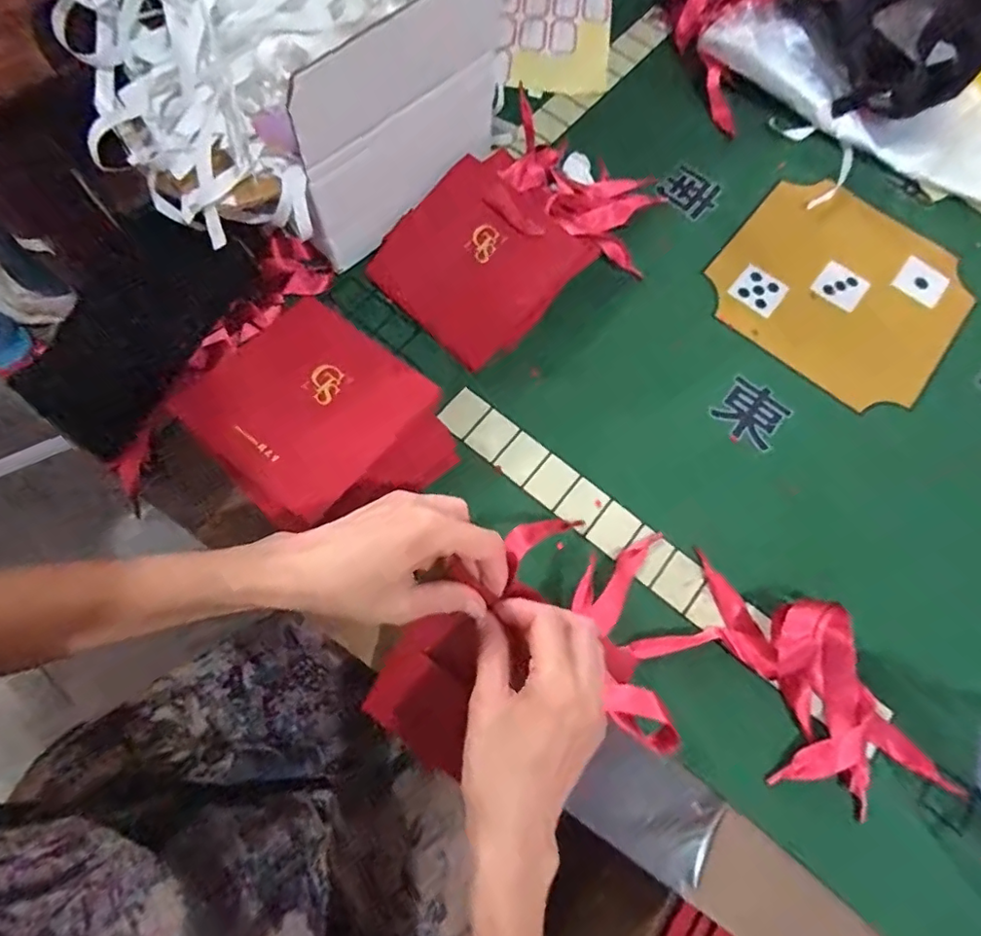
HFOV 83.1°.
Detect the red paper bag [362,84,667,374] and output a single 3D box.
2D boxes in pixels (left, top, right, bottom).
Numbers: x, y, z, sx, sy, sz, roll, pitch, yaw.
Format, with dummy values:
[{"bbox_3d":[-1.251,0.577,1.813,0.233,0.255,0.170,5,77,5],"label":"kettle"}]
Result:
[{"bbox_3d":[0.026,-0.213,0.499,0.163,0.056,0.249,44,76,11],"label":"red paper bag"}]

